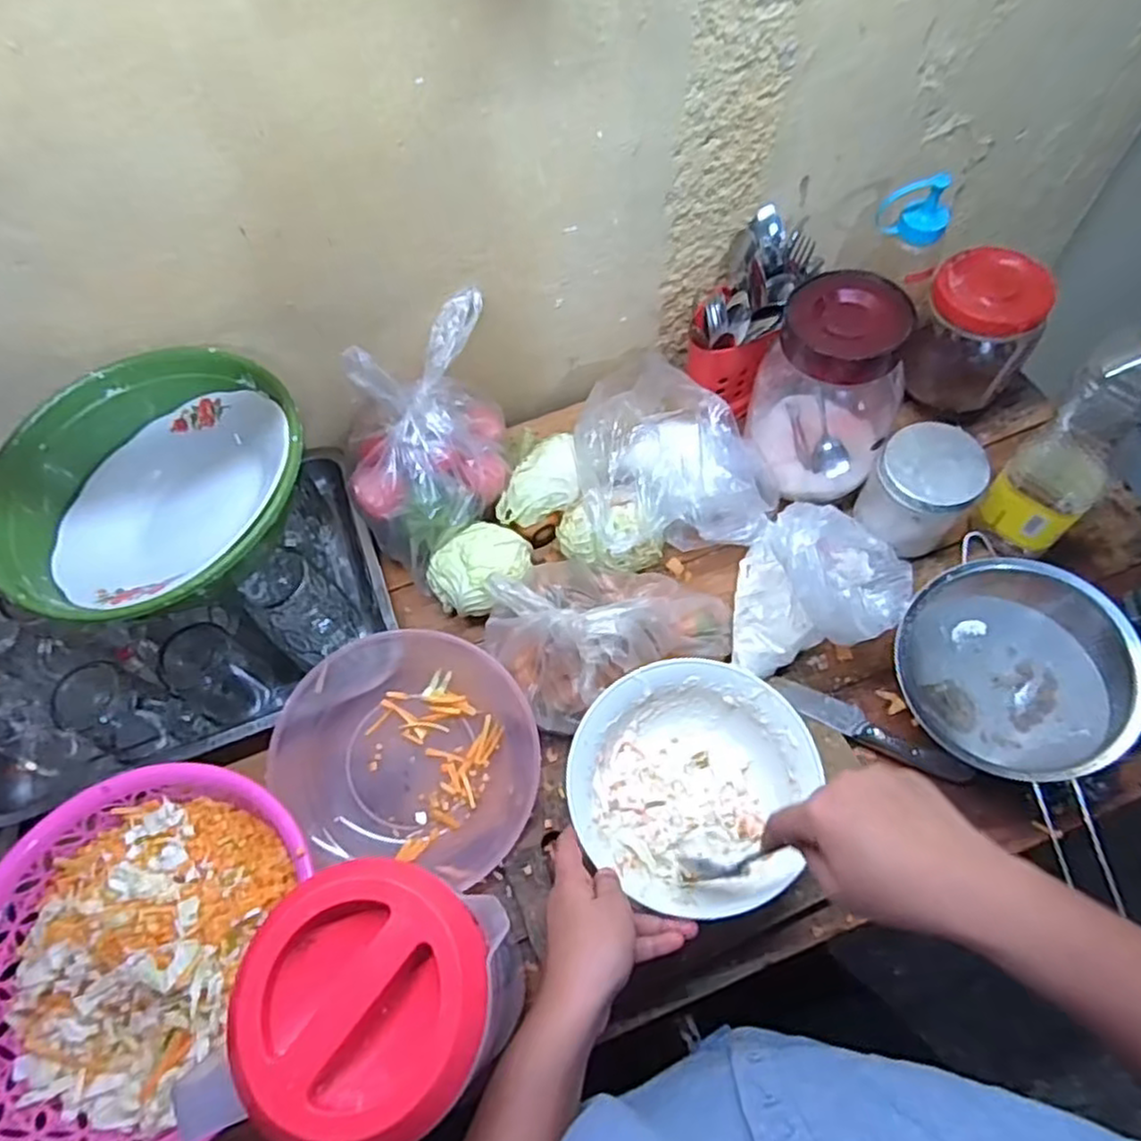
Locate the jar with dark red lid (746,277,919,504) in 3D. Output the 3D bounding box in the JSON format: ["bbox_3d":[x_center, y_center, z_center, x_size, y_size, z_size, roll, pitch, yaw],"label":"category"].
[{"bbox_3d":[0.234,-0.160,0.652,0.121,0.186,0.110,-1,62,2],"label":"jar with dark red lid"}]

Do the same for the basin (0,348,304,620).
[{"bbox_3d":[-0.327,-0.063,0.566,0.235,0.060,0.228,-1,62,2],"label":"basin"}]

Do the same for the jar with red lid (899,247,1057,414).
[{"bbox_3d":[0.402,-0.236,0.713,0.106,0.114,0.101,-1,62,2],"label":"jar with red lid"}]

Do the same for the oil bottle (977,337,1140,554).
[{"bbox_3d":[0.427,-0.108,0.579,0.076,0.237,0.066,-35,65,-15],"label":"oil bottle"}]

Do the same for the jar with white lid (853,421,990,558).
[{"bbox_3d":[0.322,-0.075,0.663,0.085,0.093,0.079,-1,62,2],"label":"jar with white lid"}]

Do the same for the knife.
[{"bbox_3d":[0.255,0.136,0.613,0.167,0.012,0.028,23,65,15],"label":"knife"}]

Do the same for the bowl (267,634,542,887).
[{"bbox_3d":[-0.134,0.161,0.607,0.201,0.069,0.212,-36,66,-15],"label":"bowl"}]

